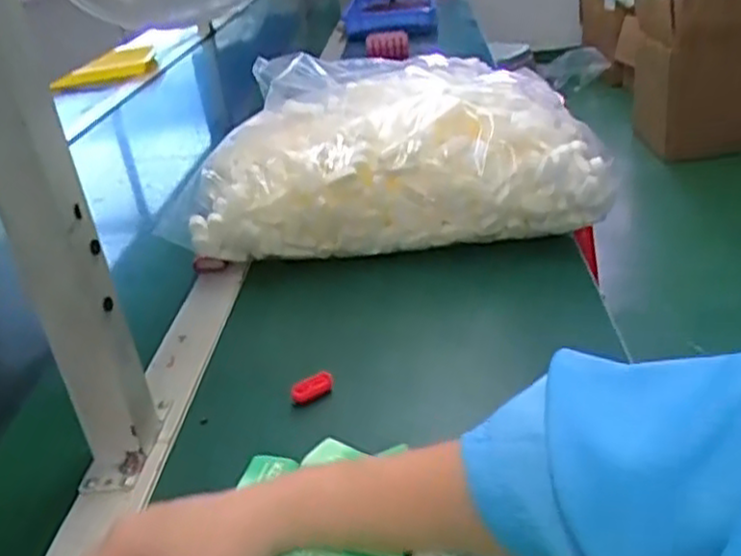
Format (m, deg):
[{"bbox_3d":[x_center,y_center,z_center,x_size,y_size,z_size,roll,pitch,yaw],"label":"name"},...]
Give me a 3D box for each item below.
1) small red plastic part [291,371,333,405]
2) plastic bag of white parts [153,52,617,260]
[{"bbox_3d":[-0.046,0.086,0.587,0.033,0.016,0.014,-21,31,-24],"label":"small red plastic part"},{"bbox_3d":[0.017,-0.132,0.789,0.415,0.173,0.181,-7,28,1],"label":"plastic bag of white parts"}]

